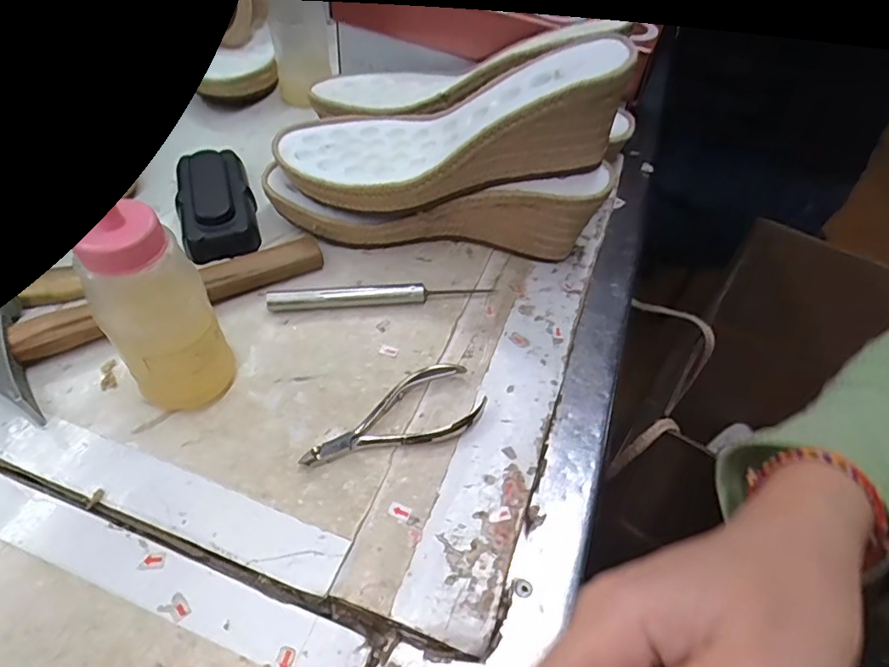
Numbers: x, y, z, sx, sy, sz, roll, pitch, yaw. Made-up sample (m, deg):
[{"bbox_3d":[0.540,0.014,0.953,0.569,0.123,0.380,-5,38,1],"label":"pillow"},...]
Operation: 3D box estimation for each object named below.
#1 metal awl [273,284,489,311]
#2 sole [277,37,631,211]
[{"bbox_3d":[-0.042,-0.025,0.351,0.141,0.013,0.011,-5,50,-9],"label":"metal awl"},{"bbox_3d":[0.003,-0.124,0.351,0.232,0.066,0.079,-5,47,18],"label":"sole"}]

